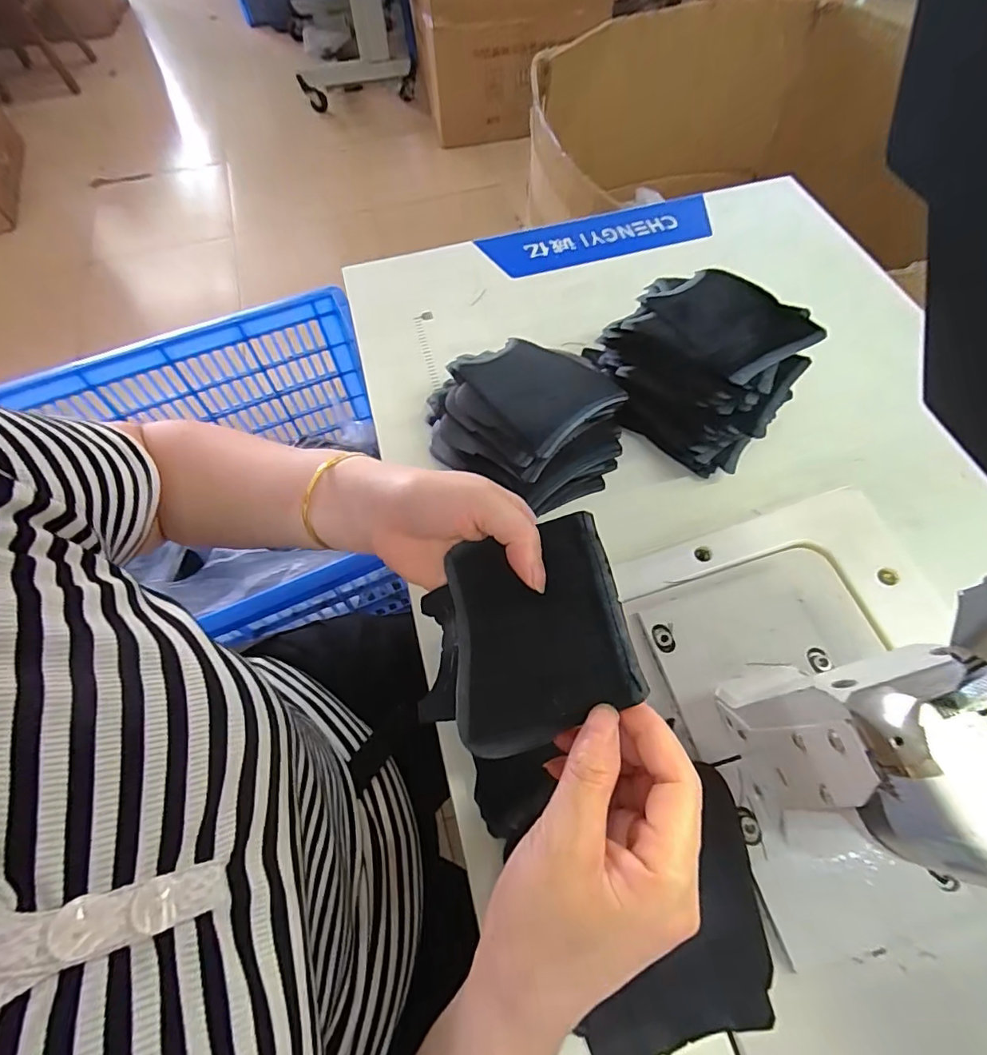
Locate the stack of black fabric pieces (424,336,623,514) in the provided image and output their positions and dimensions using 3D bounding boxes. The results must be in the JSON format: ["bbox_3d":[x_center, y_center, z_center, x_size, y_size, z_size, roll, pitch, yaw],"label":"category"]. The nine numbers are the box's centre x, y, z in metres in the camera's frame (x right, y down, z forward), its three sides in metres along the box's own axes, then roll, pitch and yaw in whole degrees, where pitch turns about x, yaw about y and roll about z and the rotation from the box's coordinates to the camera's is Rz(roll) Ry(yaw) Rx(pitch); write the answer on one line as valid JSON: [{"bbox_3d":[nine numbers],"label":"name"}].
[{"bbox_3d":[0.022,-0.083,0.409,0.134,0.059,0.143,-40,67,-17],"label":"stack of black fabric pieces"}]

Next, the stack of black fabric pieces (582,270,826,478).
[{"bbox_3d":[0.163,-0.134,0.420,0.153,0.081,0.140,34,68,19],"label":"stack of black fabric pieces"}]

